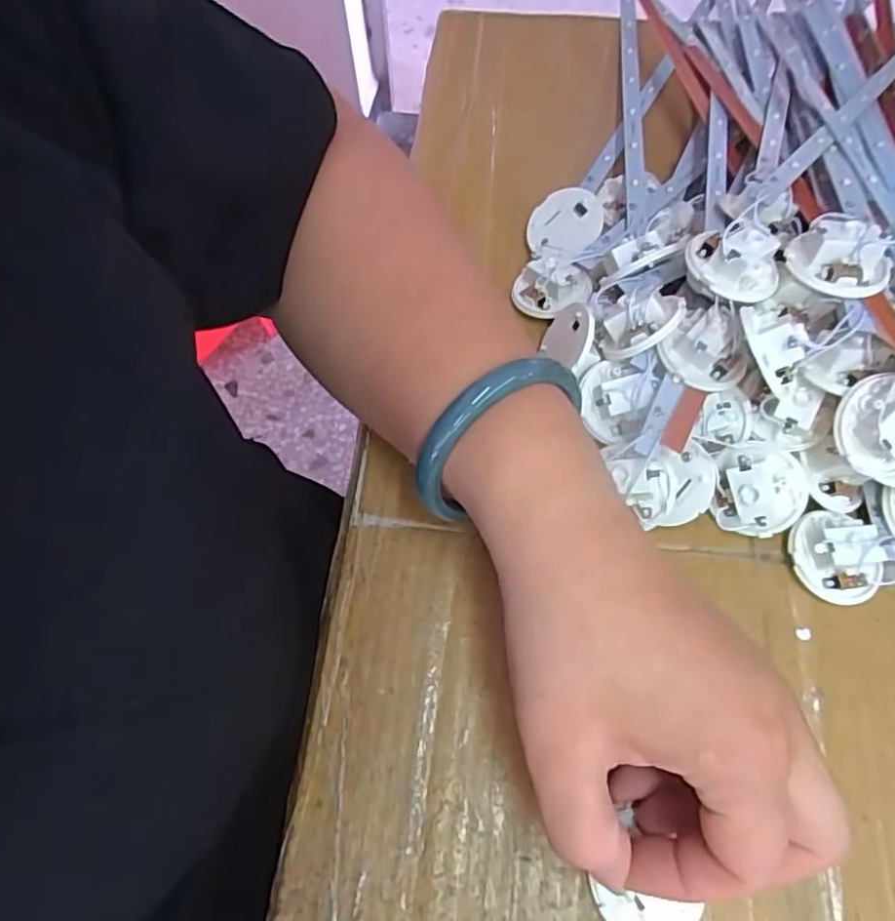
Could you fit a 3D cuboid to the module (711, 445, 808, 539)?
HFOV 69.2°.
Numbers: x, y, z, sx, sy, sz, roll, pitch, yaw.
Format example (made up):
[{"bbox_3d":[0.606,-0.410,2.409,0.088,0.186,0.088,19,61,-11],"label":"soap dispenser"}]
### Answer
[{"bbox_3d":[0.126,0.013,0.262,0.036,0.017,0.036,-1,98,-5],"label":"module"}]

